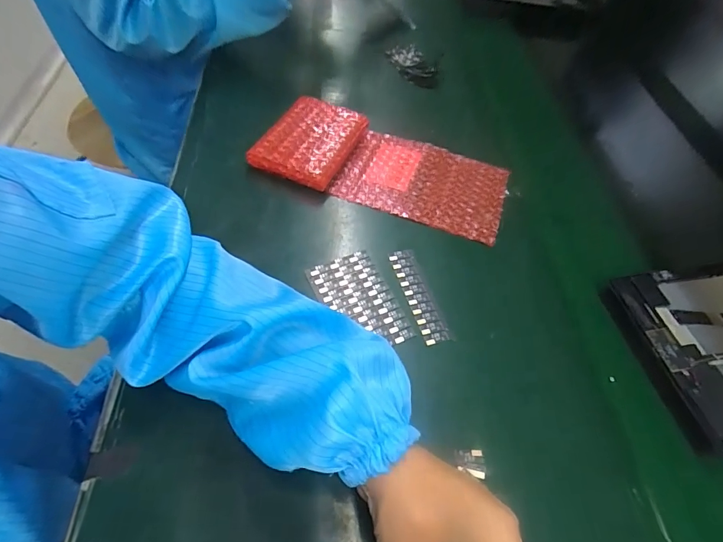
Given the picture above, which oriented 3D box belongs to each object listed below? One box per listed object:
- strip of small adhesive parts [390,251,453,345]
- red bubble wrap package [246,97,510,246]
[{"bbox_3d":[0.053,0.021,0.359,0.024,0.004,0.098,-11,58,-15],"label":"strip of small adhesive parts"},{"bbox_3d":[0.027,-0.123,0.445,0.272,0.030,0.125,19,56,5],"label":"red bubble wrap package"}]

